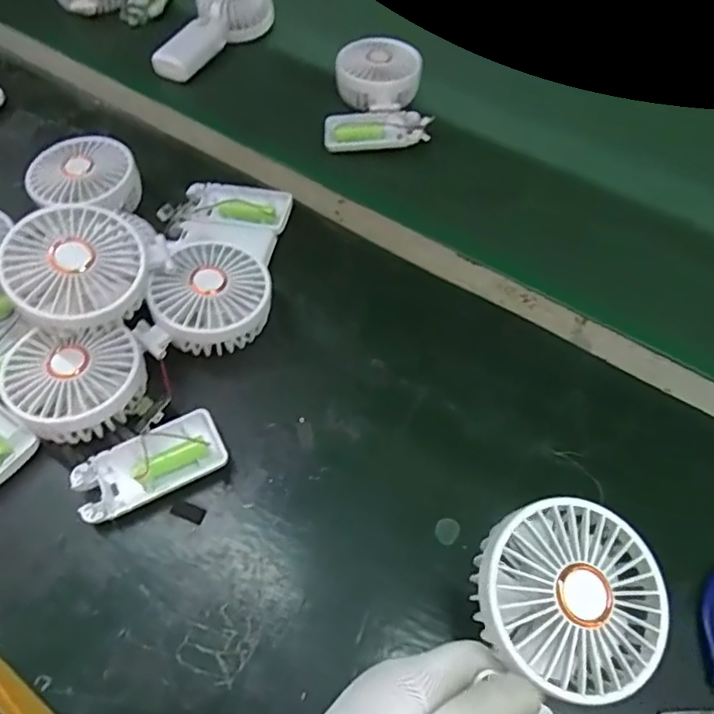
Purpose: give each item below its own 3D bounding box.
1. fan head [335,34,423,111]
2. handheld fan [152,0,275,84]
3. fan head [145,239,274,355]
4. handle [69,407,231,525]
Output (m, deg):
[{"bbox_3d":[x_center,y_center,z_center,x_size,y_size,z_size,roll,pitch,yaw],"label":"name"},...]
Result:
[{"bbox_3d":[0.023,-0.303,0.624,0.089,0.038,0.080,2,57,2],"label":"fan head"},{"bbox_3d":[-0.165,-0.387,0.680,0.086,0.046,0.171,14,56,7],"label":"handheld fan"},{"bbox_3d":[-0.107,-0.043,0.444,0.078,0.052,0.086,20,60,13],"label":"fan head"},{"bbox_3d":[-0.137,0.072,0.390,0.096,0.018,0.045,-26,60,-15],"label":"handle"}]

